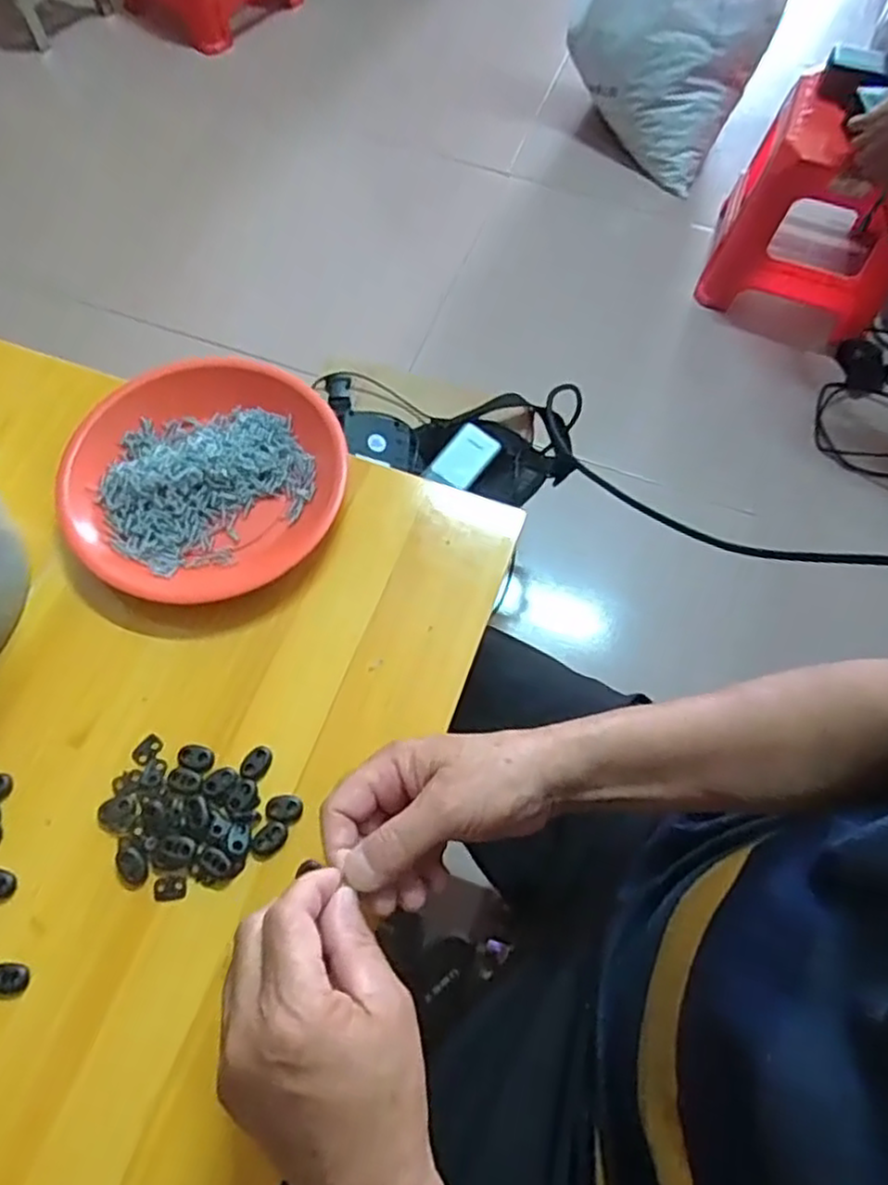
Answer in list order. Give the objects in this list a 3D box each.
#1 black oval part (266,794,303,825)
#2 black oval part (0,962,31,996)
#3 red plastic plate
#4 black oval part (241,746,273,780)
[{"bbox_3d":[-0.096,0.128,0.427,0.021,0.004,0.016,3,66,1],"label":"black oval part"},{"bbox_3d":[-0.238,0.210,0.390,0.022,0.004,0.016,2,66,0],"label":"black oval part"},{"bbox_3d":[-0.168,-0.081,0.507,0.177,0.031,0.189,0,66,0],"label":"red plastic plate"},{"bbox_3d":[-0.115,0.104,0.438,0.015,0.005,0.021,25,69,10],"label":"black oval part"}]

